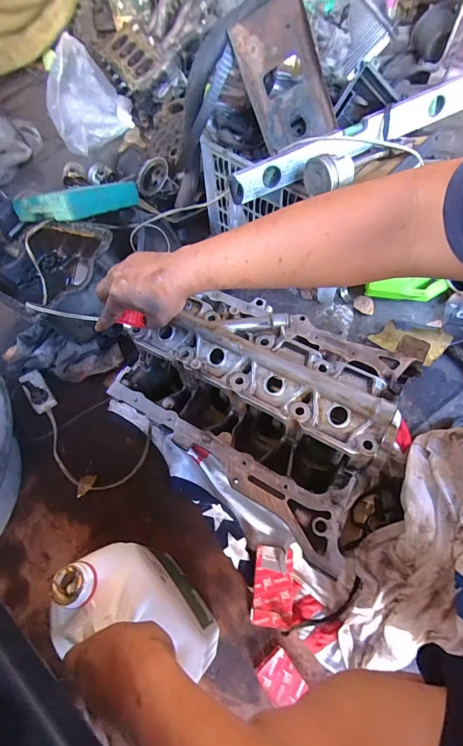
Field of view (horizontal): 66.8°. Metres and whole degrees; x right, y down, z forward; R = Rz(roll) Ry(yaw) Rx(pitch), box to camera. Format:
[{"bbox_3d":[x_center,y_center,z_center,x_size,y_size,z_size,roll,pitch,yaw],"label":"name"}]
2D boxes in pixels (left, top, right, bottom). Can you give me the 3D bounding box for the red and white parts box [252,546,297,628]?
[{"bbox_3d":[0.067,0.341,0.566,0.061,0.023,0.107,6,62,7],"label":"red and white parts box"}]

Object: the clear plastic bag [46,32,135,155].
[{"bbox_3d":[-0.508,-0.967,1.221,0.267,0.198,0.304,-26,63,-9],"label":"clear plastic bag"}]

